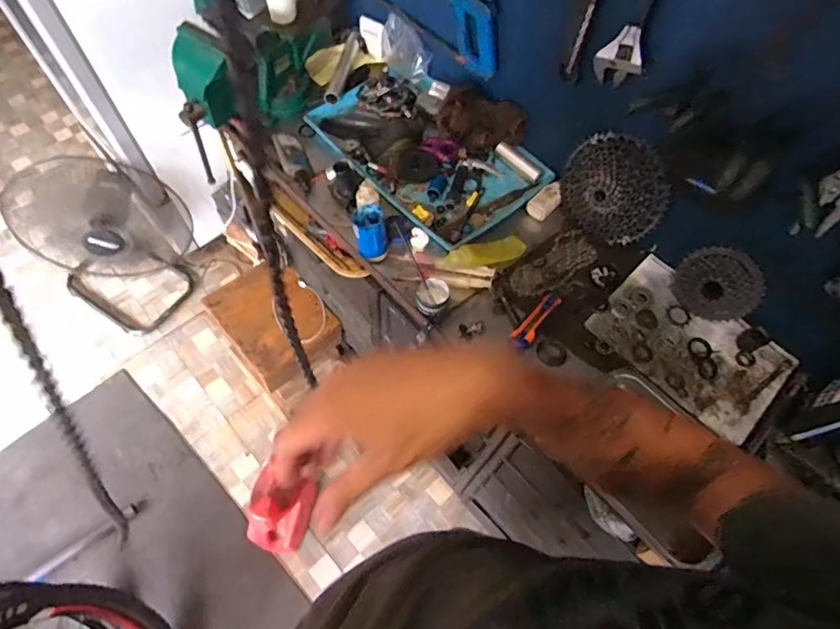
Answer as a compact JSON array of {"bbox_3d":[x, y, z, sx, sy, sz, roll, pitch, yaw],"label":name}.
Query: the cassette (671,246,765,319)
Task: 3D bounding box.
[{"bbox_3d":[0.499,-0.049,0.822,0.132,0.126,0.041,37,65,15],"label":"cassette"}]

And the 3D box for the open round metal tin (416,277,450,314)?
[{"bbox_3d":[0.022,-0.030,0.826,0.052,0.035,0.056,2,61,-3],"label":"open round metal tin"}]

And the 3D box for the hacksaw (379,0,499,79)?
[{"bbox_3d":[0.007,-0.612,0.953,0.023,0.140,0.391,-39,71,-22],"label":"hacksaw"}]

